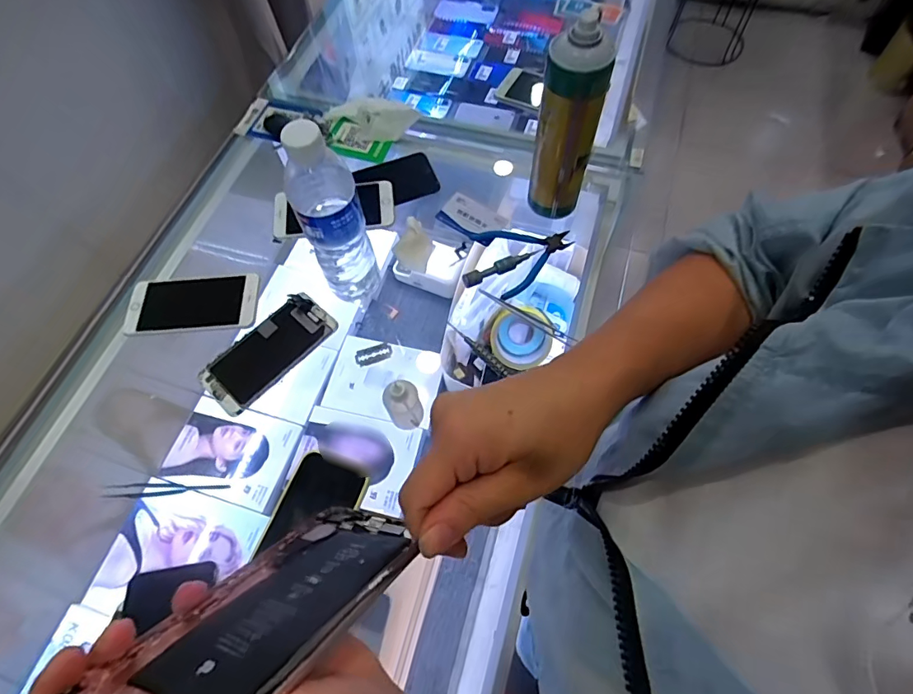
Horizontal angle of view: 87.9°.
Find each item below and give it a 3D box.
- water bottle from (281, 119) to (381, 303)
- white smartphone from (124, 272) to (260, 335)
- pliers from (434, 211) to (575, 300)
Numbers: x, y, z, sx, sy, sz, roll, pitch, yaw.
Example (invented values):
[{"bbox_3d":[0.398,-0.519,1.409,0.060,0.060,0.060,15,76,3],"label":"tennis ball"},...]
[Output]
[{"bbox_3d":[-0.121,-0.125,0.469,0.056,0.215,0.053,-13,64,-4],"label":"water bottle"},{"bbox_3d":[-0.318,-0.052,0.574,0.157,0.009,0.076,-2,64,1],"label":"white smartphone"},{"bbox_3d":[0.051,-0.144,0.609,0.117,0.024,0.154,-40,69,-16],"label":"pliers"}]

